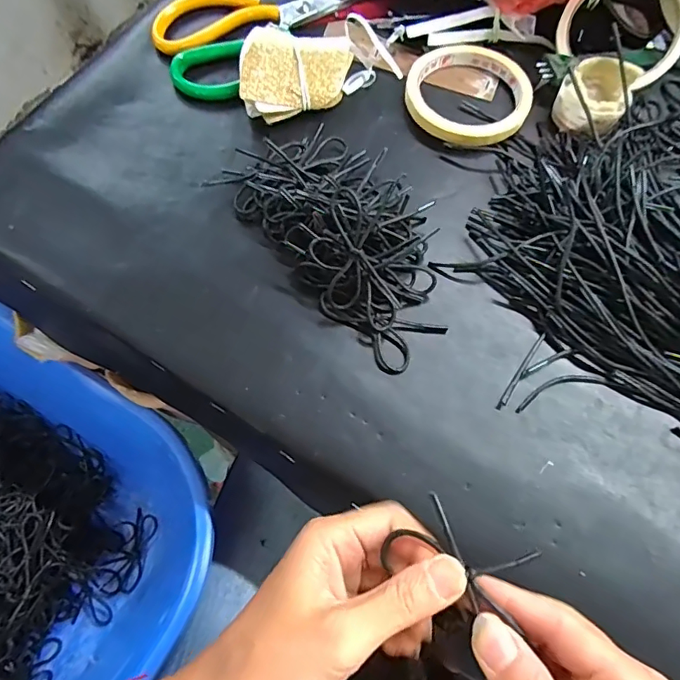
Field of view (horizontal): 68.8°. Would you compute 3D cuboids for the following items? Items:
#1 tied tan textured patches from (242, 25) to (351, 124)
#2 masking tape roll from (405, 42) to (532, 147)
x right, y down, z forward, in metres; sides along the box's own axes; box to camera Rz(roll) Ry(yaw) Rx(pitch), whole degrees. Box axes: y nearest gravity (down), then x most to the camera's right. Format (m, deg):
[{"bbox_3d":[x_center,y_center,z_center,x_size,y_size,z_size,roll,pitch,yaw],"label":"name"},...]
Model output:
[{"bbox_3d":[-0.032,-0.197,0.372,0.078,0.032,0.063,1,71,0],"label":"tied tan textured patches"},{"bbox_3d":[0.097,-0.190,0.379,0.090,0.011,0.099,0,71,-1],"label":"masking tape roll"}]

